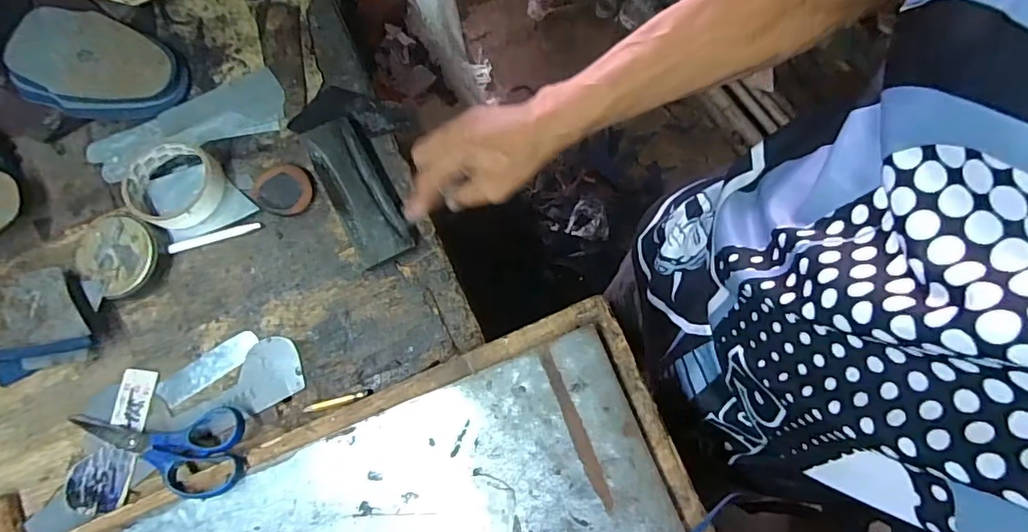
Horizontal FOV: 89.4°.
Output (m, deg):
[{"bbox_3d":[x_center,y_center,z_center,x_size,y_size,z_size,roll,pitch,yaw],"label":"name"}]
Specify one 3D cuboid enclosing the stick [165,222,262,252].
[{"bbox_3d":[-0.287,-0.028,0.497,0.087,0.004,0.010,-15,78,-2],"label":"stick"}]

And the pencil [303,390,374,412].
[{"bbox_3d":[-0.158,0.121,0.465,0.063,0.007,0.007,-14,78,-2],"label":"pencil"}]

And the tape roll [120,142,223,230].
[{"bbox_3d":[-0.325,-0.078,0.500,0.086,0.023,0.082,0,78,1],"label":"tape roll"}]

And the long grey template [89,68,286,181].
[{"bbox_3d":[-0.340,-0.146,0.545,0.200,0.007,0.071,-24,79,-6],"label":"long grey template"}]

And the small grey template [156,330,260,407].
[{"bbox_3d":[-0.280,0.093,0.476,0.097,0.004,0.027,-33,79,-5],"label":"small grey template"}]

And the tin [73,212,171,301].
[{"bbox_3d":[-0.372,-0.007,0.485,0.083,0.025,0.075,-2,78,1],"label":"tin"}]

